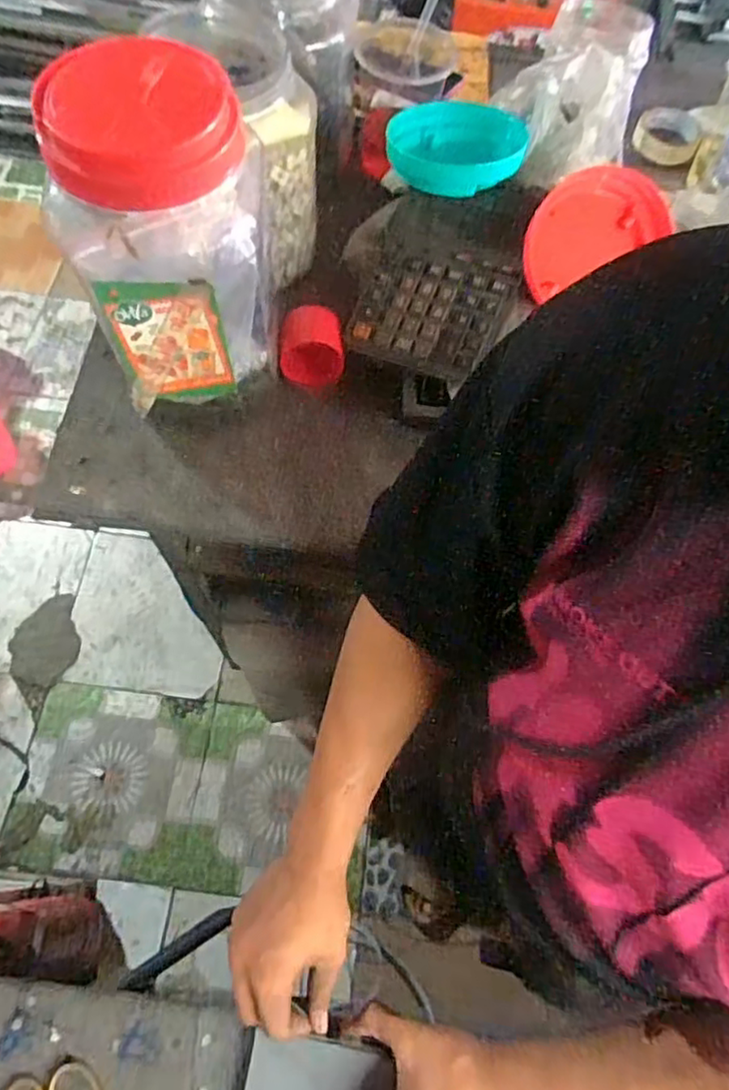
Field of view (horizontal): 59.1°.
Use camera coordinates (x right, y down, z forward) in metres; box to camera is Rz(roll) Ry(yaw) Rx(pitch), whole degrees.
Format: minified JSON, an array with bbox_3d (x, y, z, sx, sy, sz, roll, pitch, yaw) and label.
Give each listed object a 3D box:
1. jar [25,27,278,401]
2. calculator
[{"bbox_3d":[-0.156,-0.244,0.532,0.149,0.232,0.123,-3,65,-4],"label":"jar"},{"bbox_3d":[0.064,-0.238,0.645,0.142,0.015,0.126,18,83,16],"label":"calculator"}]

